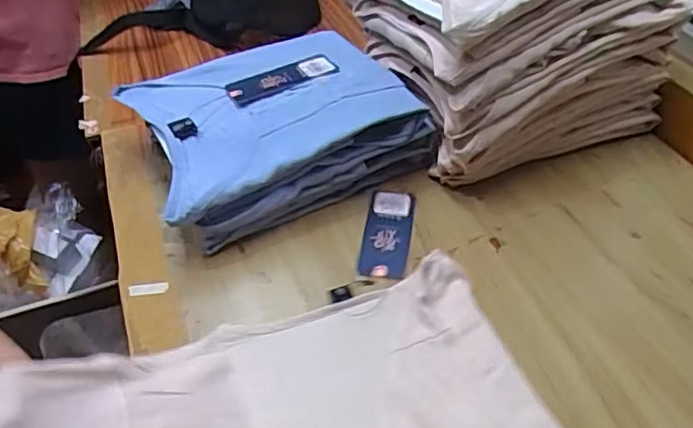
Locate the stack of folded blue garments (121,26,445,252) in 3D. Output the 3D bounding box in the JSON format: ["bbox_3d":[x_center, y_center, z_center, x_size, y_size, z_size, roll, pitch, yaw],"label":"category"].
[{"bbox_3d":[-0.077,-0.095,0.654,0.274,0.093,0.204,-21,47,-21],"label":"stack of folded blue garments"}]

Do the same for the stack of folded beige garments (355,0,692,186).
[{"bbox_3d":[0.175,-0.199,0.667,0.270,0.219,0.240,-18,46,-19],"label":"stack of folded beige garments"}]

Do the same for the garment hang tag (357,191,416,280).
[{"bbox_3d":[0.041,0.018,0.596,0.044,0.004,0.121,7,43,8],"label":"garment hang tag"}]

